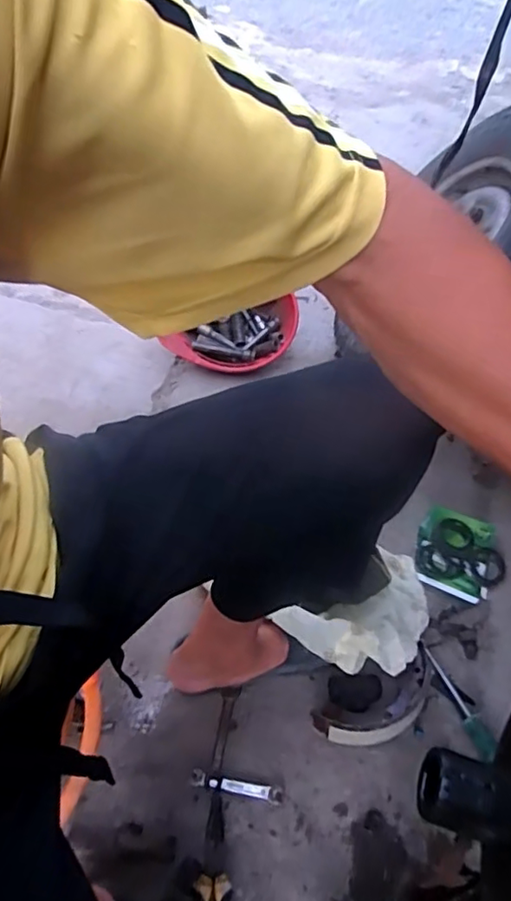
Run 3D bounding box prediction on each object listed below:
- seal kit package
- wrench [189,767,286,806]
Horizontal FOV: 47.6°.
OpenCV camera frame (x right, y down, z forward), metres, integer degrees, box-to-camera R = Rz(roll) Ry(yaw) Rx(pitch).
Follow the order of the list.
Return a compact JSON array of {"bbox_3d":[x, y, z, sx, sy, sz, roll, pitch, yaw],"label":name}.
[{"bbox_3d":[0.338,0.170,0.958,0.135,0.017,0.146,15,56,10],"label":"seal kit package"},{"bbox_3d":[-0.022,0.422,0.728,0.115,0.004,0.020,12,50,3],"label":"wrench"}]

